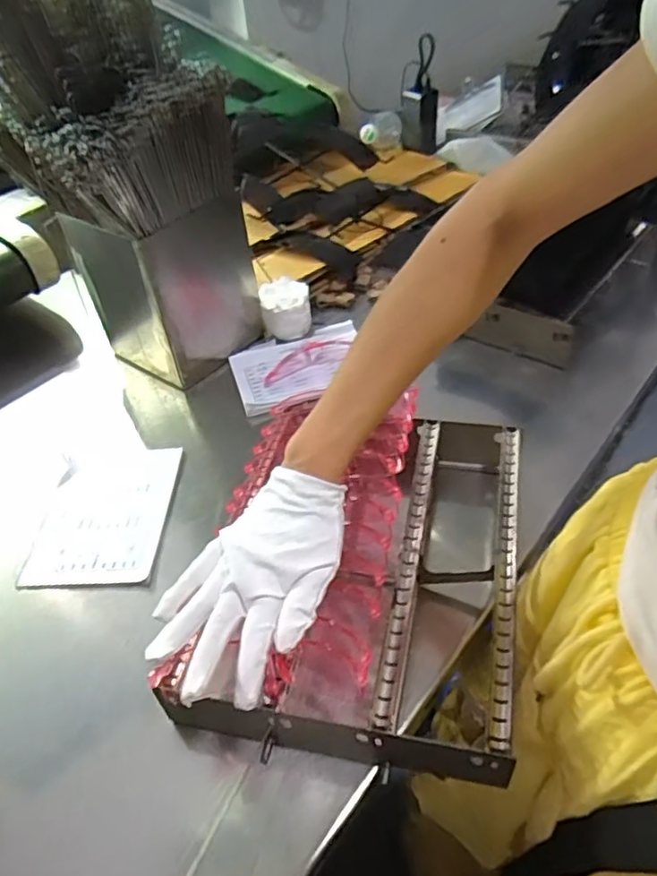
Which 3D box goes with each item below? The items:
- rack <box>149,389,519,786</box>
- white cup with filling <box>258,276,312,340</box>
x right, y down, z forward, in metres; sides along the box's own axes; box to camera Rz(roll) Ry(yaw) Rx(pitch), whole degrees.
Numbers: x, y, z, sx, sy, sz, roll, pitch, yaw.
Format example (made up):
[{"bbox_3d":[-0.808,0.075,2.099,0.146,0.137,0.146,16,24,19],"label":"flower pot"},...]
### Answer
[{"bbox_3d":[0.037,0.104,0.530,0.235,0.069,0.311,6,45,12],"label":"rack"},{"bbox_3d":[-0.058,-0.176,0.841,0.065,0.059,0.064,-3,44,3],"label":"white cup with filling"}]

